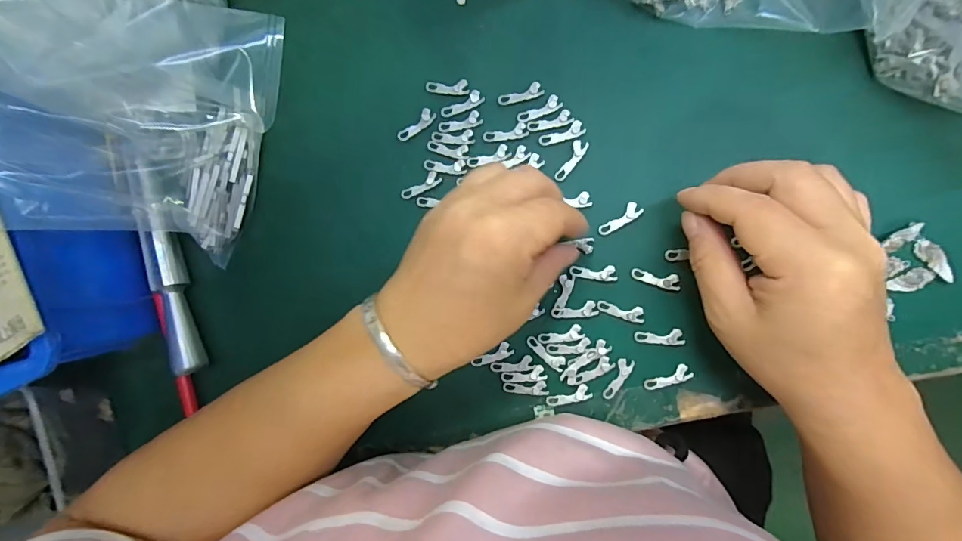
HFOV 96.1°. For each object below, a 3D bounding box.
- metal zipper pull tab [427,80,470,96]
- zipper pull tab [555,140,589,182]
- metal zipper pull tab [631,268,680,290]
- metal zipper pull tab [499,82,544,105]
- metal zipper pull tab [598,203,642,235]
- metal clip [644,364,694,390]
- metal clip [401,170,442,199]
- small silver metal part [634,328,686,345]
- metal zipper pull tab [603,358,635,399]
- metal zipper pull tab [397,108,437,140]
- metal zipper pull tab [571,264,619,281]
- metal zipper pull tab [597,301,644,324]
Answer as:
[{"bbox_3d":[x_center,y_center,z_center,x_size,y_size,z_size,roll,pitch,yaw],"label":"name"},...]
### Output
[{"bbox_3d":[-0.022,-0.118,0.278,0.027,0.004,0.010,-1,93,8],"label":"metal zipper pull tab"},{"bbox_3d":[0.056,-0.068,0.269,0.009,0.004,0.028,30,96,5],"label":"zipper pull tab"},{"bbox_3d":[0.107,0.006,0.264,0.028,0.004,0.010,10,94,7],"label":"metal zipper pull tab"},{"bbox_3d":[0.025,-0.111,0.272,0.028,0.004,0.009,-14,91,8],"label":"metal zipper pull tab"},{"bbox_3d":[0.086,-0.031,0.266,0.028,0.004,0.010,-39,87,8],"label":"metal zipper pull tab"},{"bbox_3d":[0.115,0.066,0.265,0.029,0.004,0.010,-19,90,8],"label":"metal clip"},{"bbox_3d":[-0.039,-0.055,0.283,0.028,0.004,0.010,-29,89,8],"label":"metal clip"},{"bbox_3d":[0.110,0.041,0.264,0.029,0.004,0.010,-1,93,8],"label":"small silver metal part"},{"bbox_3d":[0.085,0.068,0.269,0.009,0.004,0.029,26,96,6],"label":"metal zipper pull tab"},{"bbox_3d":[-0.042,-0.095,0.282,0.028,0.004,0.009,-34,88,8],"label":"metal zipper pull tab"},{"bbox_3d":[0.070,0.002,0.269,0.028,0.004,0.010,-1,93,8],"label":"metal zipper pull tab"},{"bbox_3d":[0.087,0.026,0.267,0.028,0.004,0.010,11,94,7],"label":"metal zipper pull tab"}]

